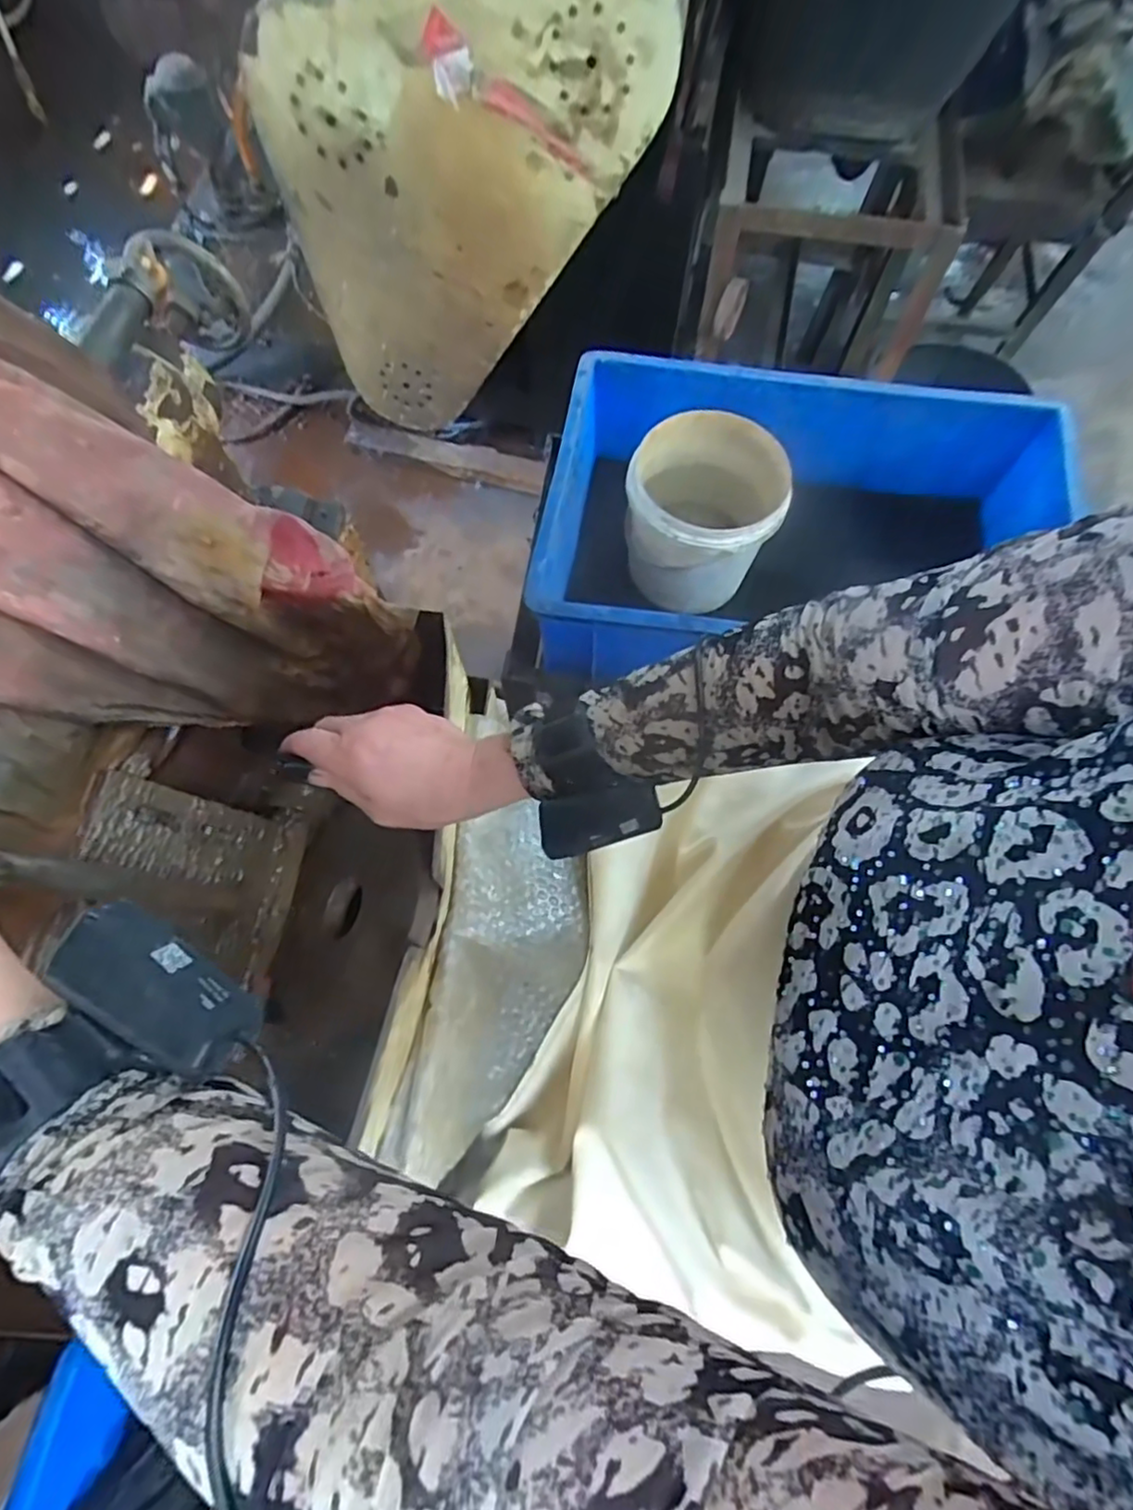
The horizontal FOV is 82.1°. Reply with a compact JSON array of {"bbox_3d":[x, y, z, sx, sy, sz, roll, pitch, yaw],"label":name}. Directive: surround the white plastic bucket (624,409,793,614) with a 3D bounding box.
[{"bbox_3d":[0.141,-0.252,0.706,0.149,0.146,0.150,0,70,-1],"label":"white plastic bucket"}]

